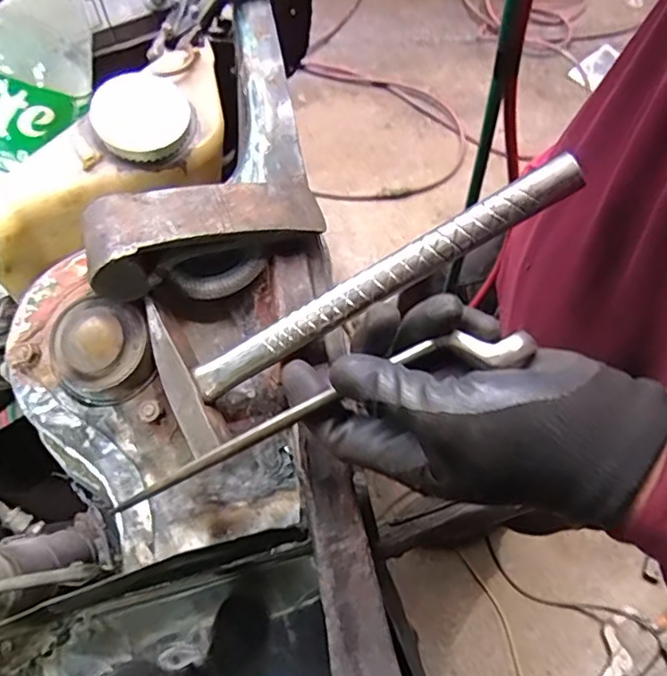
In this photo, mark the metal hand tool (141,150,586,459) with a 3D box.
[{"bbox_3d":[0.010,-0.033,0.343,0.272,0.022,0.093,-29,69,12],"label":"metal hand tool"}]

